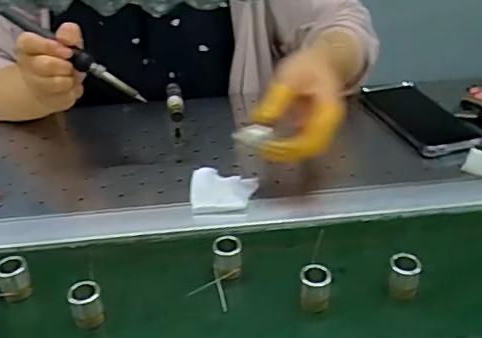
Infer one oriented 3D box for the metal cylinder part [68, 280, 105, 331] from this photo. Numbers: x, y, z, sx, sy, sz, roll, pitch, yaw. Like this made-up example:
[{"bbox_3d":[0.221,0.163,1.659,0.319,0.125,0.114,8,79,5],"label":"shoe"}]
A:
[{"bbox_3d":[-0.117,0.105,0.437,0.023,0.035,0.021,-1,32,1],"label":"metal cylinder part"}]

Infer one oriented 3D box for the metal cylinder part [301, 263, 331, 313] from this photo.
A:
[{"bbox_3d":[0.058,0.092,0.444,0.022,0.034,0.019,5,33,10],"label":"metal cylinder part"}]

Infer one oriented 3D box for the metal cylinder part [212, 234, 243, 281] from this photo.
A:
[{"bbox_3d":[-0.011,0.074,0.475,0.023,0.031,0.023,-3,32,-3],"label":"metal cylinder part"}]

